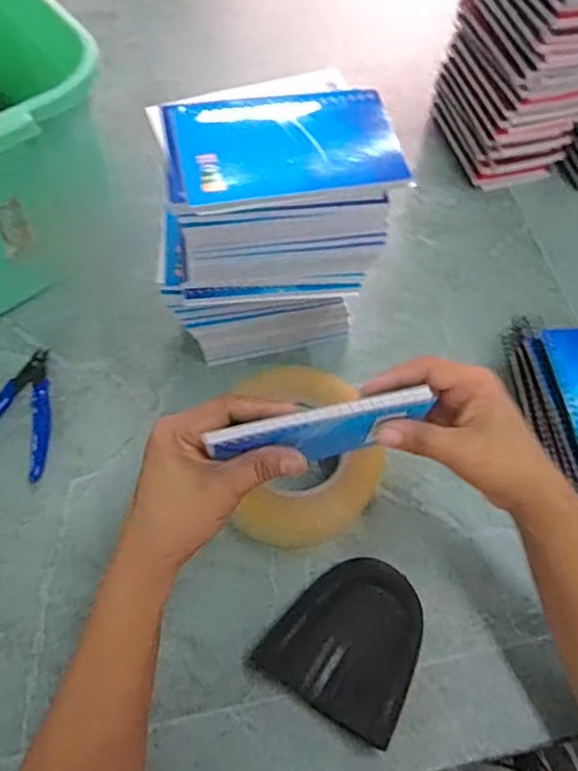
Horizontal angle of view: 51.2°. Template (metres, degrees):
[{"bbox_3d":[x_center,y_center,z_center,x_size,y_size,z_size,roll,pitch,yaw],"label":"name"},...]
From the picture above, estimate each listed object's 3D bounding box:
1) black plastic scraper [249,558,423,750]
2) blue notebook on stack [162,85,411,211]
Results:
[{"bbox_3d":[0.045,0.176,0.427,0.097,0.023,0.102,30,65,12],"label":"black plastic scraper"},{"bbox_3d":[-0.001,-0.144,0.361,0.130,0.011,0.085,-7,63,-7],"label":"blue notebook on stack"}]

